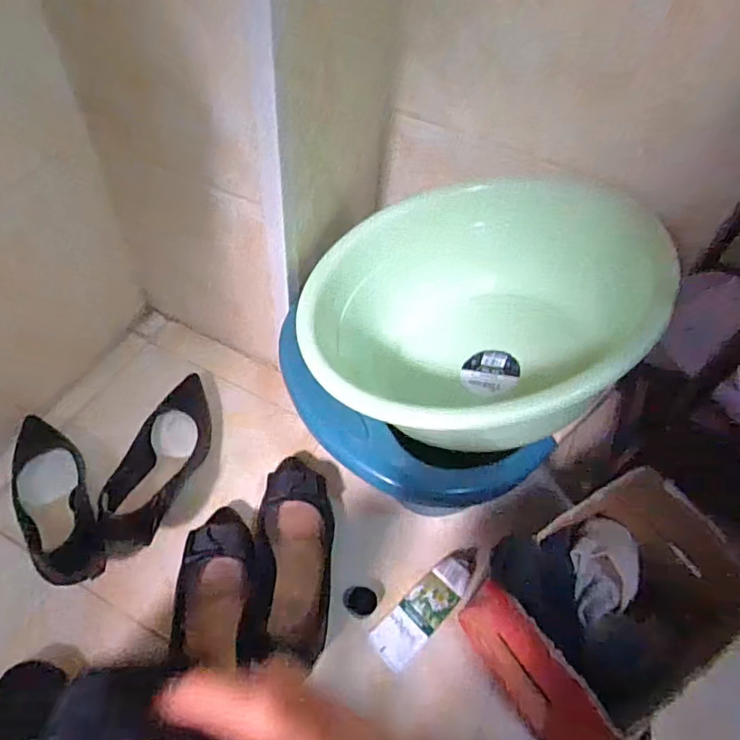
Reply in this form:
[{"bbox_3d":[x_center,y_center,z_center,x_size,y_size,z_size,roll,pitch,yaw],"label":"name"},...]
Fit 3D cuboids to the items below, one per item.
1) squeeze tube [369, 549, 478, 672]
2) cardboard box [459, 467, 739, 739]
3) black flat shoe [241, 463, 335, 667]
[{"bbox_3d":[0.065,0.254,0.587,0.144,0.025,0.045,-37,66,-27],"label":"squeeze tube"},{"bbox_3d":[0.221,0.231,0.524,0.211,0.174,0.158,-23,60,-20],"label":"cardboard box"},{"bbox_3d":[-0.086,0.205,0.596,0.084,0.052,0.210,4,54,-3],"label":"black flat shoe"}]

